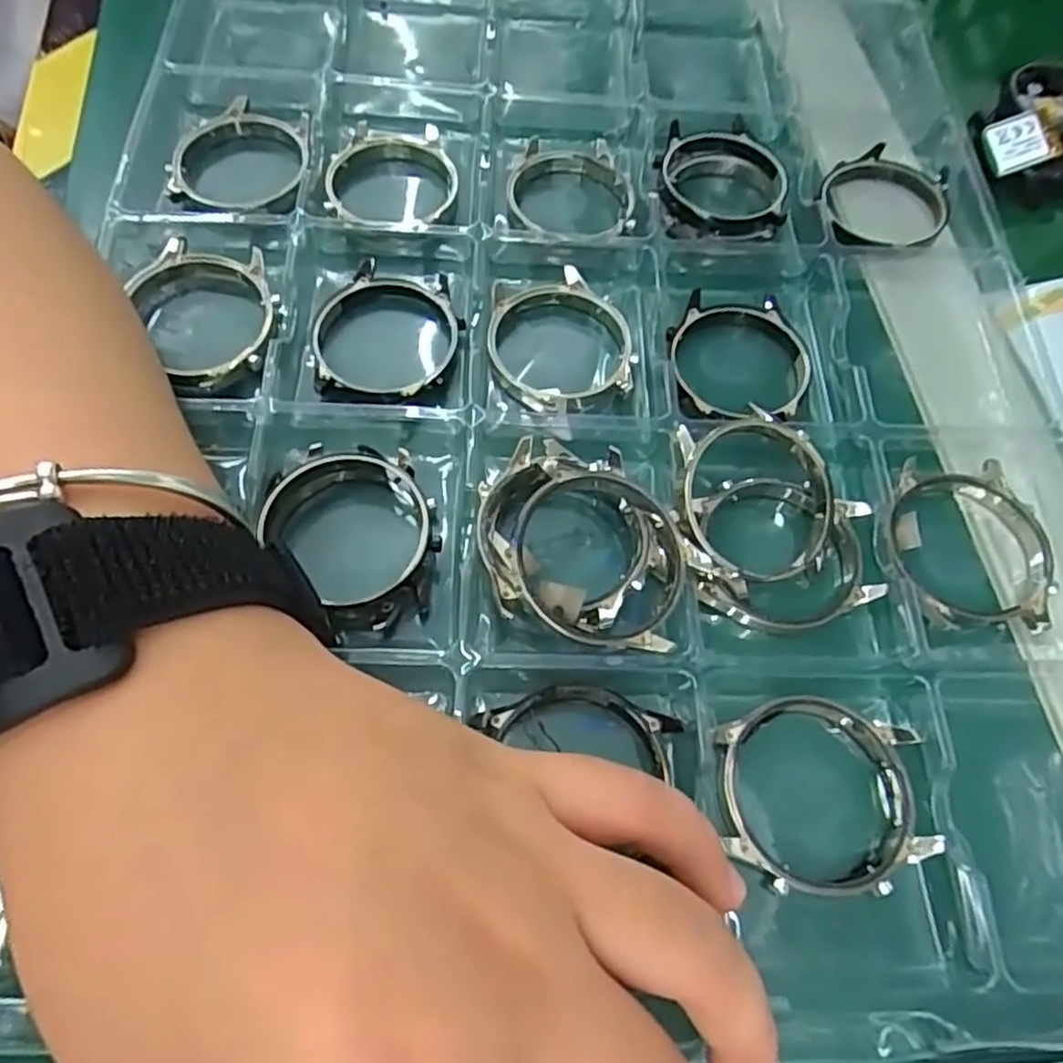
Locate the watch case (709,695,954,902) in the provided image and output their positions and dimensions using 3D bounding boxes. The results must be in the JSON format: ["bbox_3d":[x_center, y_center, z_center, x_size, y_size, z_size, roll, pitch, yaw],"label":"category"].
[{"bbox_3d":[0.072,0.065,0.179,0.051,0.009,0.045,3,65,-1],"label":"watch case"}]

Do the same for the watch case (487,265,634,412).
[{"bbox_3d":[0.009,-0.063,0.232,0.047,0.010,0.052,-5,65,-7],"label":"watch case"}]

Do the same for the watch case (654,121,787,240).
[{"bbox_3d":[0.068,-0.127,0.261,0.044,0.012,0.047,9,64,-1],"label":"watch case"}]

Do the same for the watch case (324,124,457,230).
[{"bbox_3d":[-0.050,-0.126,0.256,0.045,0.007,0.045,0,65,-5],"label":"watch case"}]

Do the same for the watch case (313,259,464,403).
[{"bbox_3d":[-0.045,-0.062,0.228,0.045,0.010,0.052,0,65,-5],"label":"watch case"}]

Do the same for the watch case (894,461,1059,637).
[{"bbox_3d":[0.127,0.003,0.209,0.048,0.010,0.052,2,65,-2],"label":"watch case"}]

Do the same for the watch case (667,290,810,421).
[{"bbox_3d":[0.067,-0.057,0.233,0.045,0.012,0.049,3,65,-3],"label":"watch case"}]

